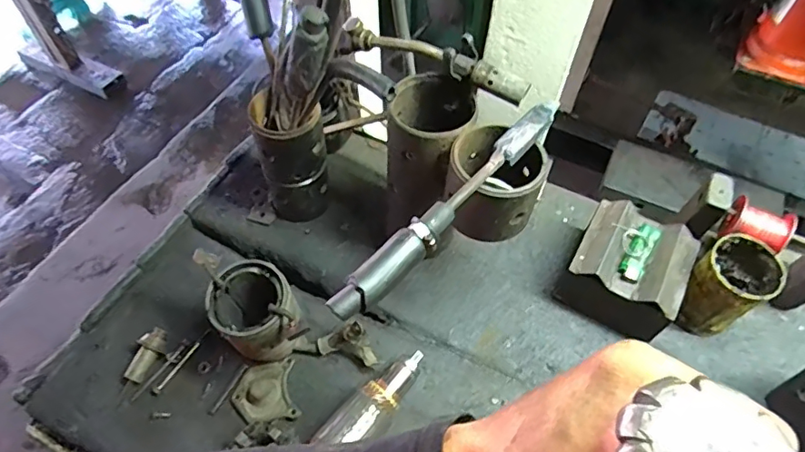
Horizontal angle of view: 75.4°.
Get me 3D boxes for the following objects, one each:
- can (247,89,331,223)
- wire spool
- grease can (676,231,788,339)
[{"bbox_3d":[-0.135,-0.081,0.654,0.080,0.175,0.068,-13,57,-10],"label":"can"},{"bbox_3d":[0.389,0.003,0.578,0.063,0.055,0.045,29,60,17],"label":"wire spool"},{"bbox_3d":[0.367,0.075,0.591,0.093,0.107,0.082,-37,64,-23],"label":"grease can"}]

